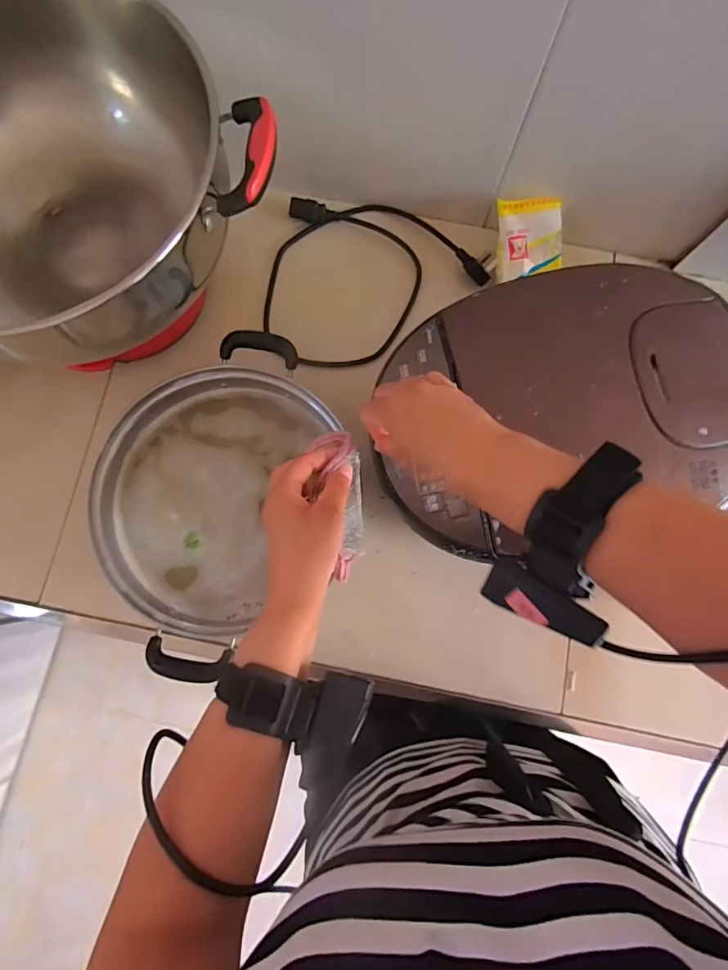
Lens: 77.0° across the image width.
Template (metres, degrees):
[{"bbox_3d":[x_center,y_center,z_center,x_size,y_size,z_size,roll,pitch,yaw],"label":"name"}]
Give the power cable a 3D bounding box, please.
[{"bbox_3d":[0.015,-0.251,0.572,0.268,0.029,0.214,6,81,1],"label":"power cable"}]

